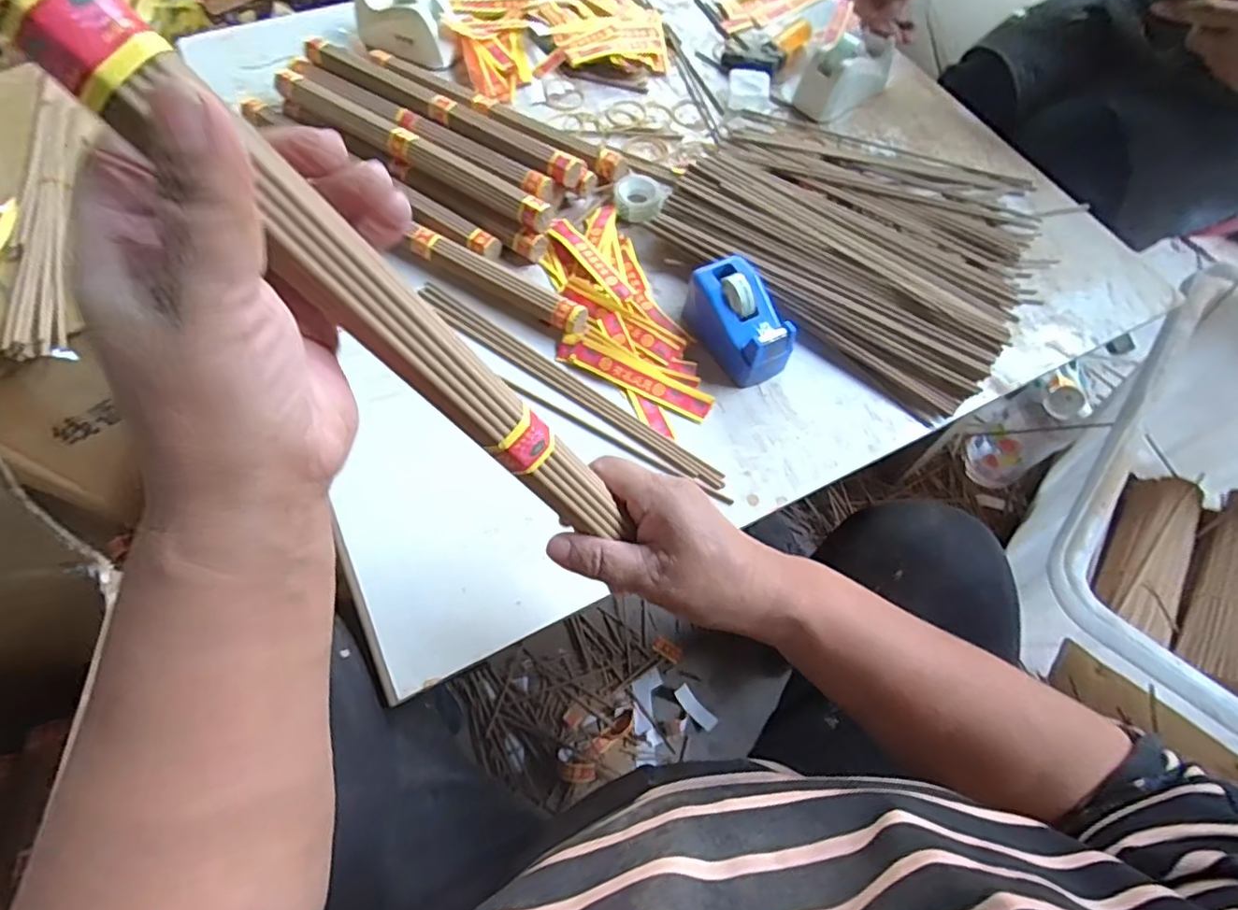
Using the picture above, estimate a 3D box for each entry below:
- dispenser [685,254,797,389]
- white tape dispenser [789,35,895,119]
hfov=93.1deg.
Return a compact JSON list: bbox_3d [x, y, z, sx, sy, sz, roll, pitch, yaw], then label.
[{"bbox_3d":[0.103,-0.116,0.500,0.058,0.052,0.105,-21,67,-12],"label":"dispenser"},{"bbox_3d":[0.260,-0.438,0.665,0.063,0.061,0.122,40,69,16],"label":"white tape dispenser"}]

